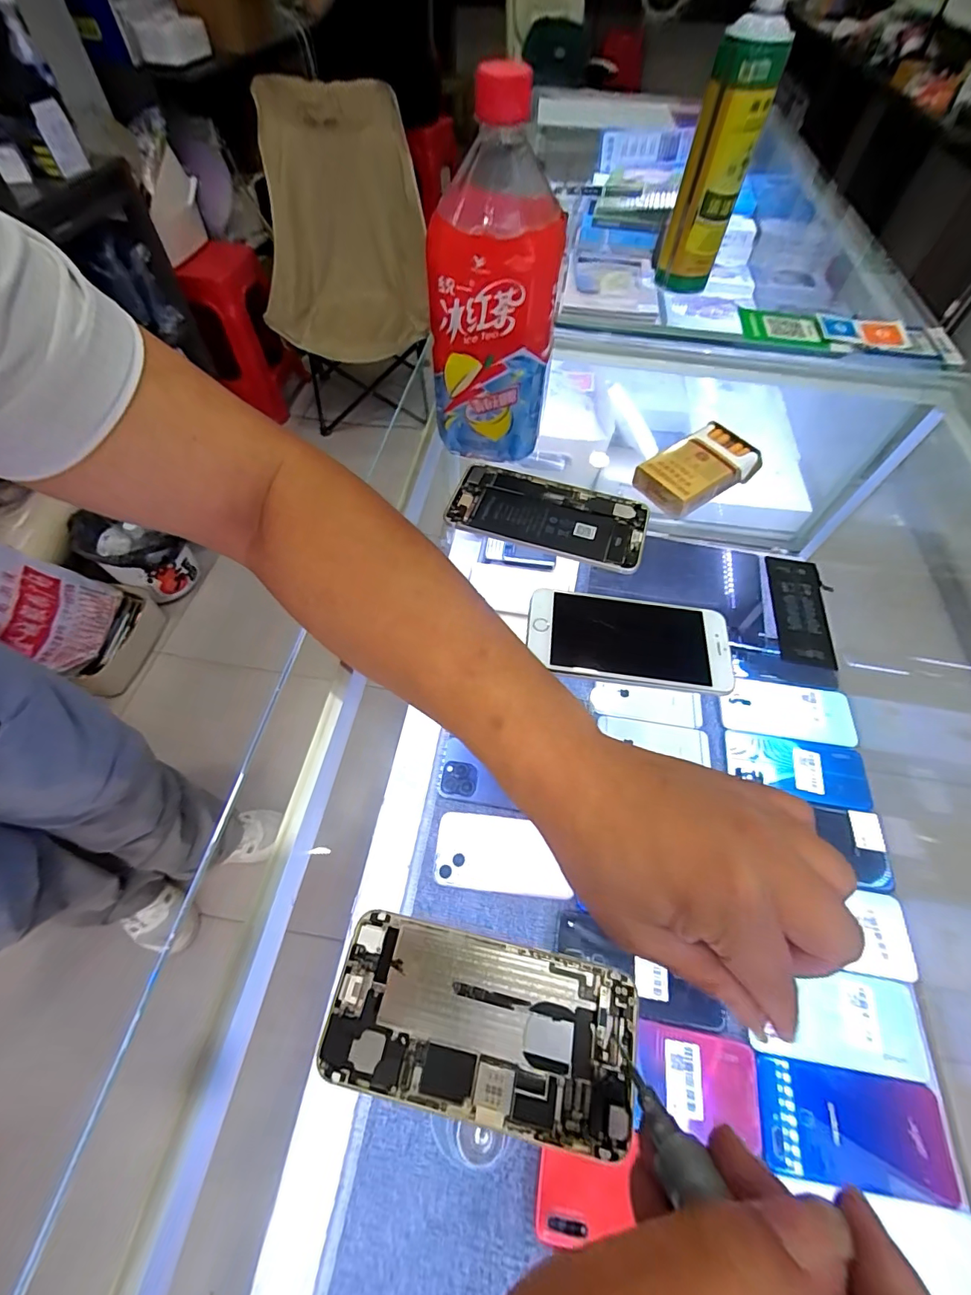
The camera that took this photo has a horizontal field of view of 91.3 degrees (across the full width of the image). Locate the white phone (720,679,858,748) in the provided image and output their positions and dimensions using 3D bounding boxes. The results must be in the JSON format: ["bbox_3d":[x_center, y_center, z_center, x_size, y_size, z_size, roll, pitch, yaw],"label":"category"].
[{"bbox_3d":[0.381,0.080,0.602,0.157,0.010,0.076,9,58,4],"label":"white phone"}]

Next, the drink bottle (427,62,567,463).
[{"bbox_3d":[0.004,-0.247,0.343,0.089,0.205,0.080,-1,58,-2],"label":"drink bottle"}]

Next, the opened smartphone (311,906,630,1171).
[{"bbox_3d":[-0.002,0.171,0.217,0.135,0.006,0.065,11,58,5],"label":"opened smartphone"}]

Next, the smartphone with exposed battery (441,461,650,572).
[{"bbox_3d":[0.050,-0.108,0.387,0.156,0.007,0.080,17,59,9],"label":"smartphone with exposed battery"}]

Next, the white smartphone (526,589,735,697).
[{"bbox_3d":[0.096,-0.007,0.318,0.133,0.010,0.064,7,58,3],"label":"white smartphone"}]

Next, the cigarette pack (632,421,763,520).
[{"bbox_3d":[0.180,-0.152,0.404,0.093,0.029,0.057,-30,63,-19],"label":"cigarette pack"}]

